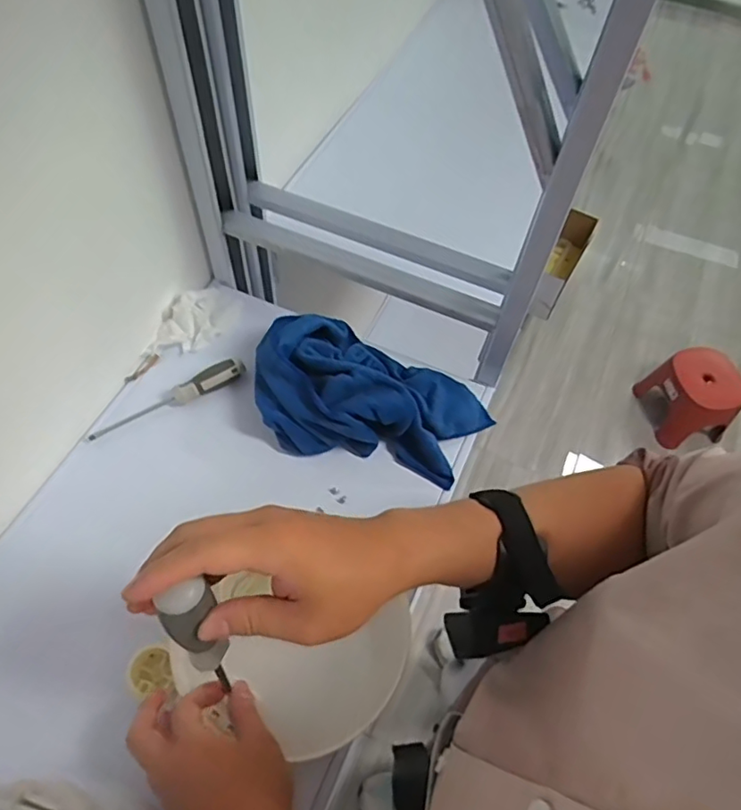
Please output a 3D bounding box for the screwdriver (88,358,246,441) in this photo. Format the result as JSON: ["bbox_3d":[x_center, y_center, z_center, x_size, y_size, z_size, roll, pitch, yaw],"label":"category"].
[{"bbox_3d":[-0.234,-0.008,0.675,0.186,0.023,0.024,-26,64,-17],"label":"screwdriver"}]

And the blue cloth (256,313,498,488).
[{"bbox_3d":[0.003,-0.018,0.659,0.257,0.072,0.156,11,59,4],"label":"blue cloth"}]

